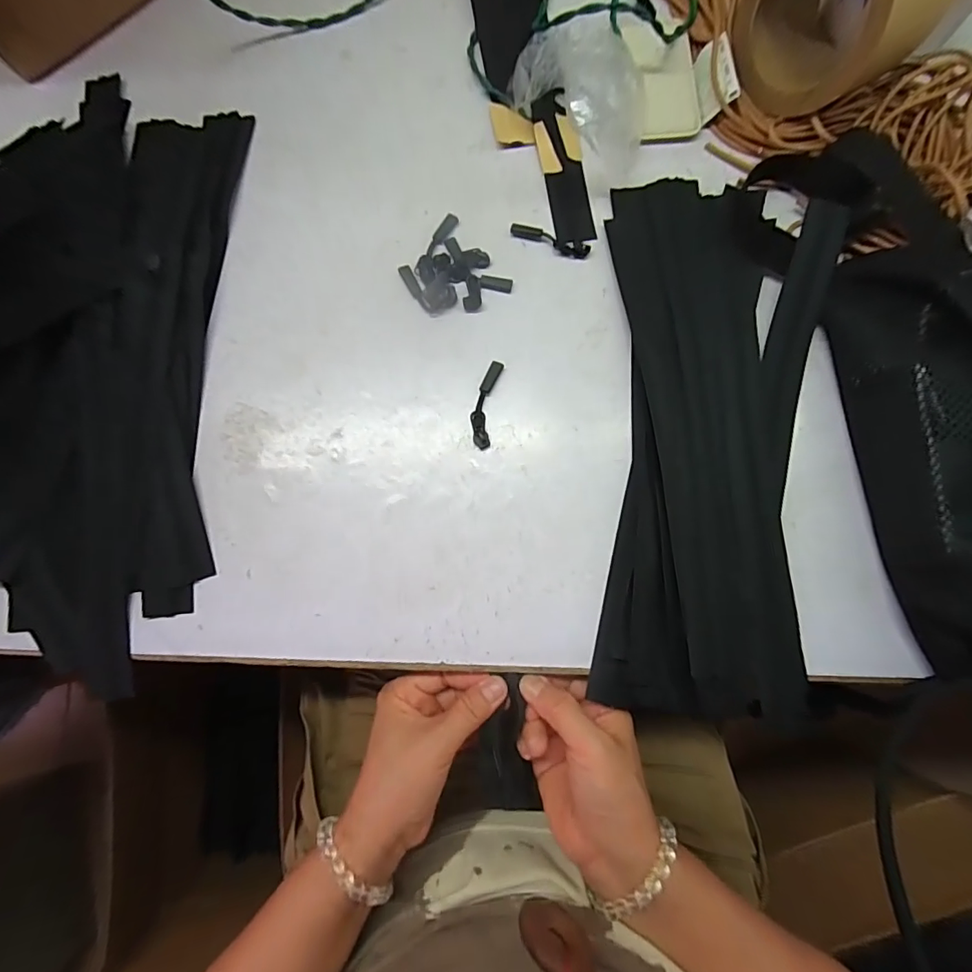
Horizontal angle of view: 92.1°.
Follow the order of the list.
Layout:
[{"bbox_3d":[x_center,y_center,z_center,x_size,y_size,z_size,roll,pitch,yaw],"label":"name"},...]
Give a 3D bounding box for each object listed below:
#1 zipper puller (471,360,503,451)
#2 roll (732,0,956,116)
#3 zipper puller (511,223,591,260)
[{"bbox_3d":[0.000,-0.058,0.331,0.015,0.006,0.063,10,82,2],"label":"zipper puller"},{"bbox_3d":[0.238,-0.324,0.317,0.083,0.105,0.107,-43,84,-5],"label":"roll"},{"bbox_3d":[0.048,-0.183,0.350,0.060,0.006,0.011,21,83,3],"label":"zipper puller"}]

